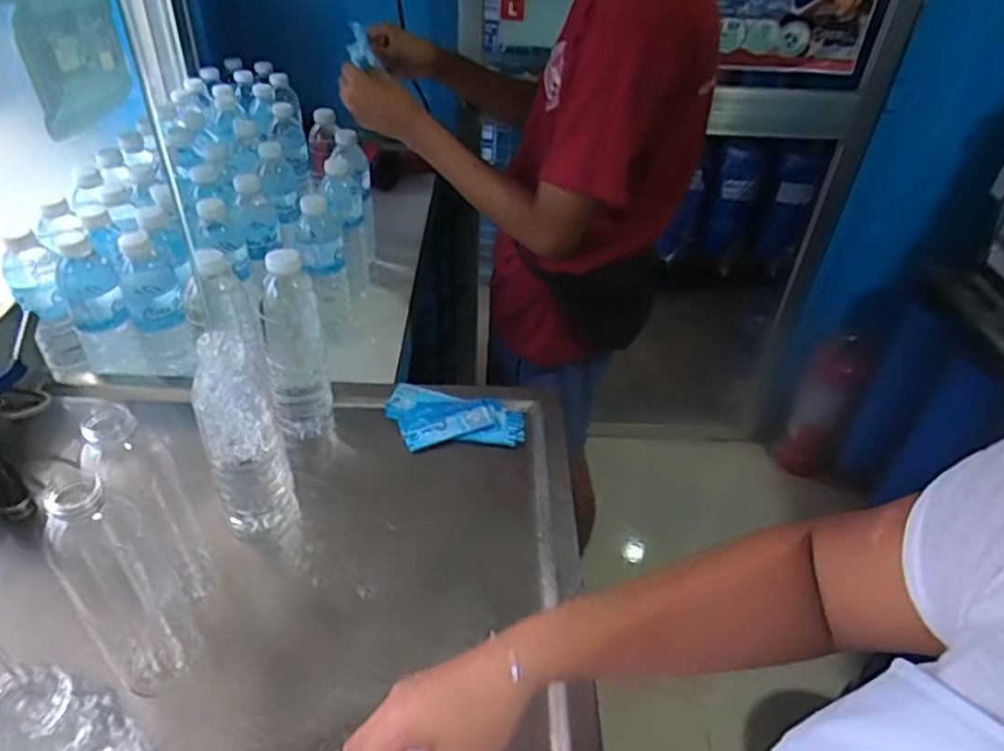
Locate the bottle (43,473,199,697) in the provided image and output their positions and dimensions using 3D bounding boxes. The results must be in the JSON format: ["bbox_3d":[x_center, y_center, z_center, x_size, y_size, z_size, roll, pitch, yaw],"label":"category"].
[{"bbox_3d":[-0.277,0.148,0.484,0.061,0.213,0.062,-24,47,-30],"label":"bottle"}]

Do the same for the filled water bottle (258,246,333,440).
[{"bbox_3d":[-0.211,-0.028,0.681,0.056,0.202,0.064,-6,40,-12],"label":"filled water bottle"}]

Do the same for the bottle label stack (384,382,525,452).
[{"bbox_3d":[-0.053,0.047,0.763,0.154,0.014,0.095,1,39,-4],"label":"bottle label stack"}]

